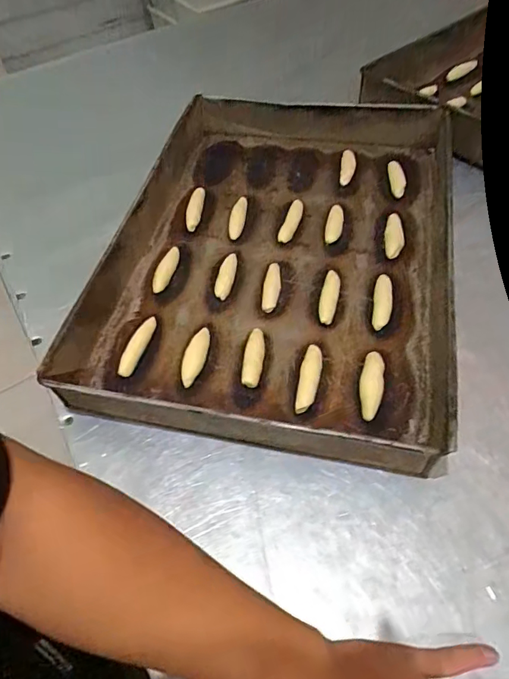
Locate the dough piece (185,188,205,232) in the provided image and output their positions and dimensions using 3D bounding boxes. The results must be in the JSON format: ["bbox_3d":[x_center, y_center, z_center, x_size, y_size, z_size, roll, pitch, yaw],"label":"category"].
[{"bbox_3d":[-0.078,-0.173,0.621,0.019,0.012,0.073,2,55,7],"label":"dough piece"}]

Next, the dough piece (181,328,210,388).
[{"bbox_3d":[-0.061,0.016,0.487,0.020,0.011,0.070,7,56,10],"label":"dough piece"}]

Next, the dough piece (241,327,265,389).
[{"bbox_3d":[0.000,0.016,0.479,0.017,0.018,0.069,4,55,8],"label":"dough piece"}]

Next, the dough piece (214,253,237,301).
[{"bbox_3d":[-0.033,-0.075,0.548,0.019,0.013,0.065,5,55,9],"label":"dough piece"}]

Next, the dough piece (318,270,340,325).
[{"bbox_3d":[0.082,-0.047,0.518,0.019,0.011,0.074,9,56,12],"label":"dough piece"}]

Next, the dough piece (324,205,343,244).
[{"bbox_3d":[0.100,-0.144,0.584,0.020,0.008,0.065,8,56,11],"label":"dough piece"}]

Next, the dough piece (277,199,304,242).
[{"bbox_3d":[0.047,-0.150,0.595,0.018,0.008,0.076,13,57,14],"label":"dough piece"}]

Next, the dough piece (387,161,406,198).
[{"bbox_3d":[0.189,-0.212,0.625,0.021,0.013,0.066,0,55,5],"label":"dough piece"}]

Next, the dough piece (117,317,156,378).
[{"bbox_3d":[-0.124,0.006,0.498,0.013,0.012,0.075,12,57,14],"label":"dough piece"}]

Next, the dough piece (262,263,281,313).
[{"bbox_3d":[0.020,-0.059,0.532,0.019,0.008,0.067,2,55,7],"label":"dough piece"}]

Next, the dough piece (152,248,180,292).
[{"bbox_3d":[-0.106,-0.085,0.562,0.017,0.015,0.071,9,56,11],"label":"dough piece"}]

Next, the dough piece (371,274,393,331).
[{"bbox_3d":[0.139,-0.041,0.509,0.020,0.008,0.077,7,56,11],"label":"dough piece"}]

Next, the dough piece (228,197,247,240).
[{"bbox_3d":[-0.022,-0.157,0.604,0.019,0.008,0.070,3,55,8],"label":"dough piece"}]

